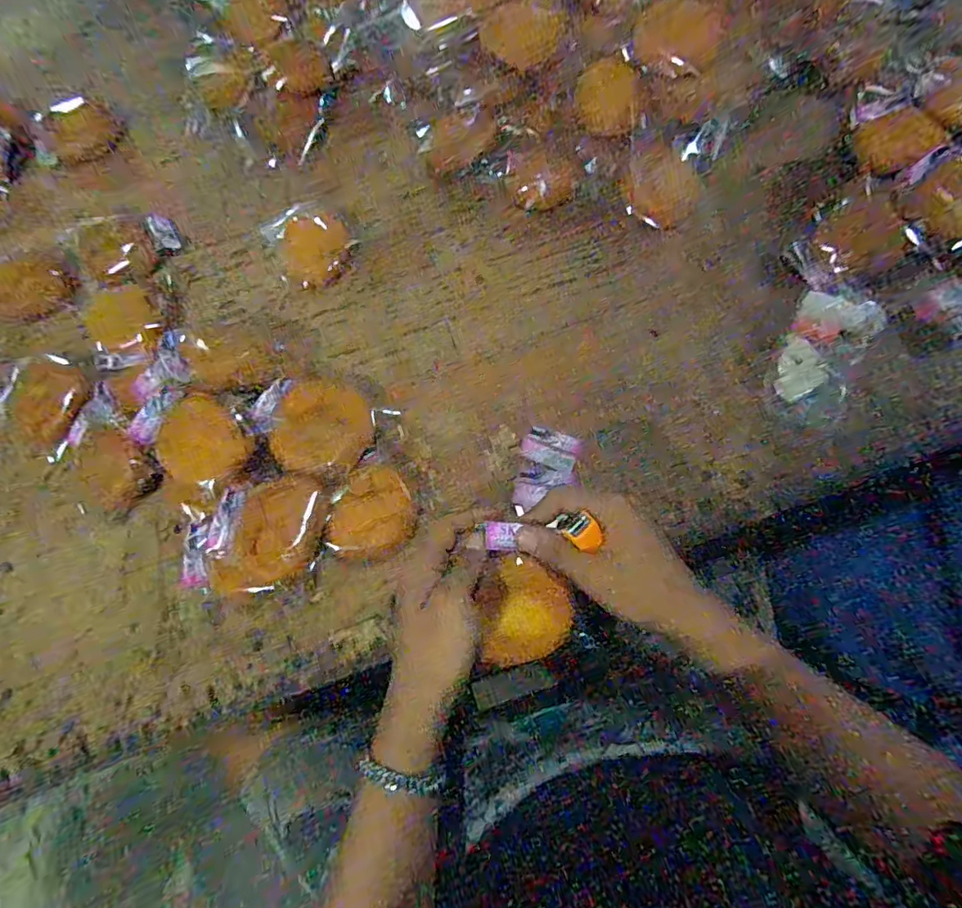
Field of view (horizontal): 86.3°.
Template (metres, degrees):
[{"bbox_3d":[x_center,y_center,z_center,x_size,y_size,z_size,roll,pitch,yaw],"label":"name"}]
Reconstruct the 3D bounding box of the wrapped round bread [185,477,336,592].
[{"bbox_3d":[-0.191,0.070,0.435,0.128,0.027,0.082,-16,70,-3],"label":"wrapped round bread"}]

